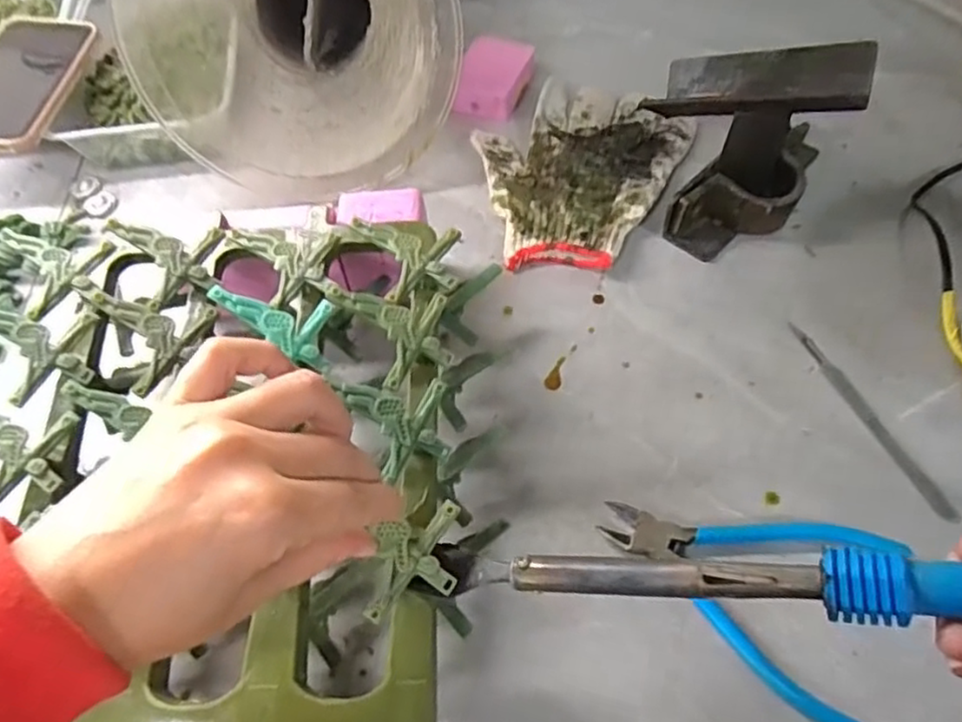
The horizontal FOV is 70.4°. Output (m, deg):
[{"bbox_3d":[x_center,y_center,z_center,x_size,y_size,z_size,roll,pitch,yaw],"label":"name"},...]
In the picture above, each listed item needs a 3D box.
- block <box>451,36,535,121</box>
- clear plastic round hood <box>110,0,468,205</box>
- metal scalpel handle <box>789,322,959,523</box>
[{"bbox_3d":[0.011,-0.236,0.572,0.053,0.023,0.084,12,59,11],"label":"block"},{"bbox_3d":[-0.140,-0.254,0.494,0.213,0.196,0.200,-2,57,3],"label":"clear plastic round hood"},{"bbox_3d":[0.227,0.032,0.400,0.011,0.004,0.136,-20,58,-8],"label":"metal scalpel handle"}]

